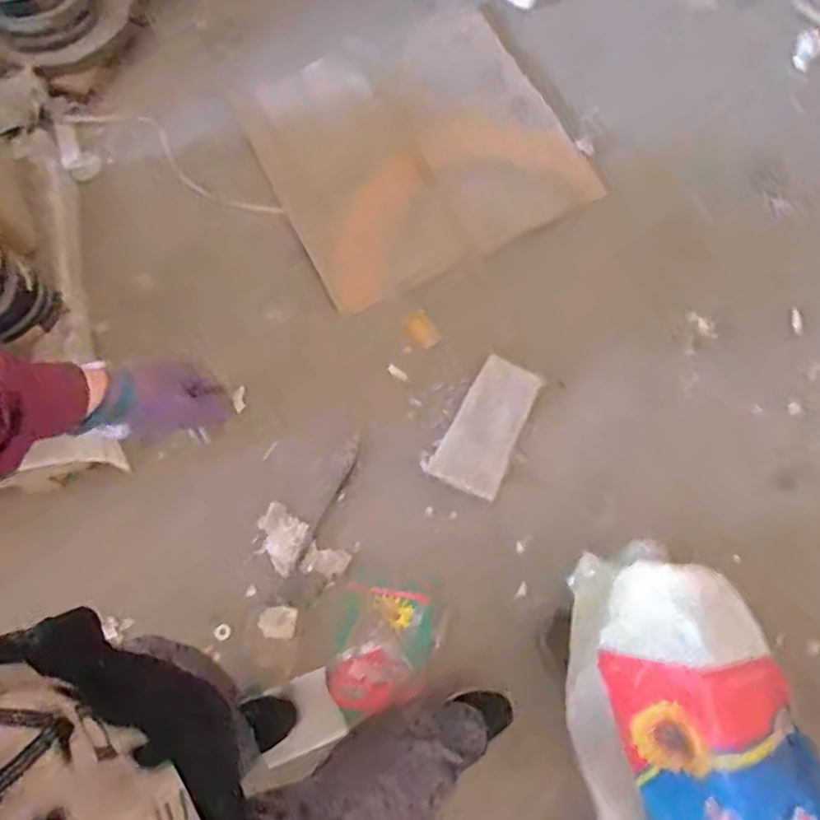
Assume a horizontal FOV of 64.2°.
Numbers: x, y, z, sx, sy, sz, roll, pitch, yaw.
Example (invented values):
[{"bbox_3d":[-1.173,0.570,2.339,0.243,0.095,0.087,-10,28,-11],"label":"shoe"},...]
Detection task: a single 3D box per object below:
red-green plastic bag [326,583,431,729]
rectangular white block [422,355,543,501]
[{"bbox_3d":[-0.056,0.467,1.252,0.178,0.052,0.235,8,71,4],"label":"red-green plastic bag"},{"bbox_3d":[0.163,0.032,1.390,0.145,0.044,0.287,26,73,9],"label":"rectangular white block"}]

